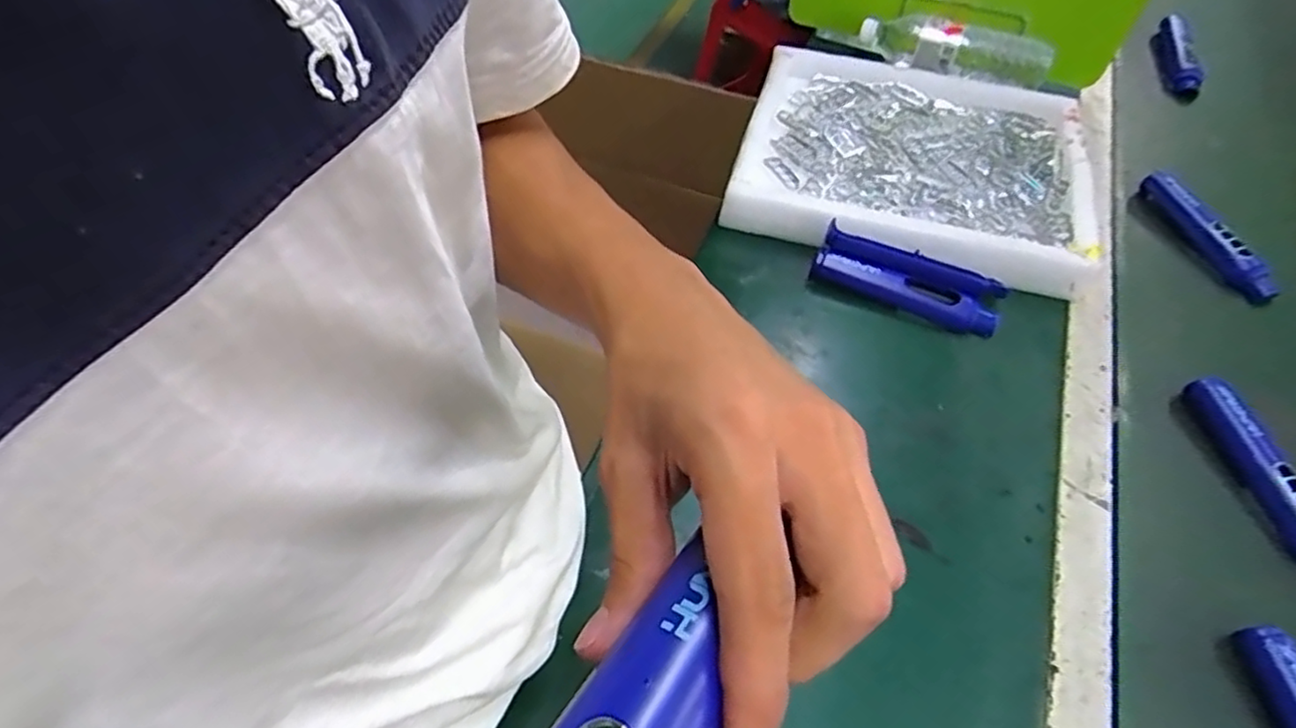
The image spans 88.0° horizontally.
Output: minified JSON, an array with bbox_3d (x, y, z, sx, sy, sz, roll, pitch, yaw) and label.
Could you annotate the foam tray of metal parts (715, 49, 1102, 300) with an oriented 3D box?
[{"bbox_3d":[0.296,-0.230,0.730,0.374,0.037,0.329,14,55,8],"label":"foam tray of metal parts"}]

